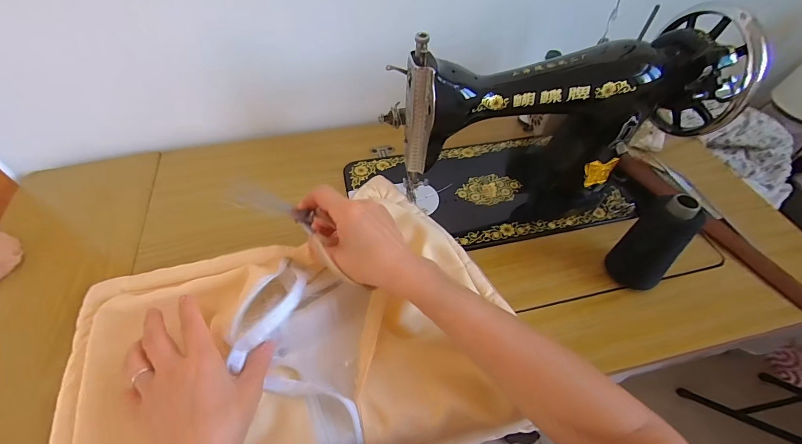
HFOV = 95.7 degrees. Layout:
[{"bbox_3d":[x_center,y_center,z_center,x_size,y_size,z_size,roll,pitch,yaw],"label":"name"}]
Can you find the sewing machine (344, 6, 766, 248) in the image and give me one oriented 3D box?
[{"bbox_3d":[0.146,-0.094,0.436,0.419,0.231,0.164,-8,53,-7],"label":"sewing machine"}]

